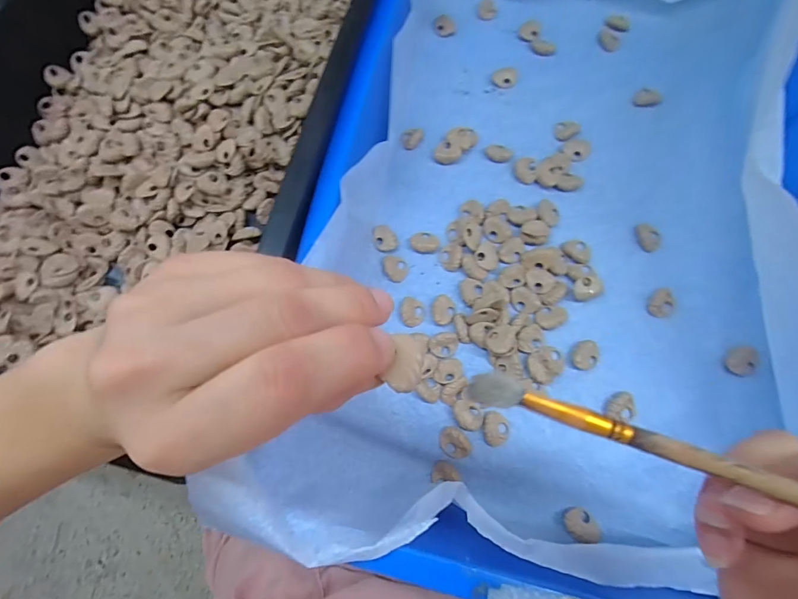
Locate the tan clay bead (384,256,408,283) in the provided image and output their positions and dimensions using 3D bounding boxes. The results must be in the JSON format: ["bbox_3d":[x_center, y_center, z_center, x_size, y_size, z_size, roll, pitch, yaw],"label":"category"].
[{"bbox_3d":[-0.003,-0.025,0.314,0.019,0.005,0.021,1,75,1],"label":"tan clay bead"}]

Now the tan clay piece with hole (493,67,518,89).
[{"bbox_3d":[0.101,-0.210,0.367,0.023,0.006,0.020,18,76,6],"label":"tan clay piece with hole"}]

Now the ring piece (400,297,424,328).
[{"bbox_3d":[0.011,0.010,0.304,0.019,0.006,0.023,0,75,1],"label":"ring piece"}]

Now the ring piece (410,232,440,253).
[{"bbox_3d":[0.022,-0.047,0.318,0.023,0.004,0.017,0,75,1],"label":"ring piece"}]

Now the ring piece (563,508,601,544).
[{"bbox_3d":[0.122,0.151,0.257,0.018,0.006,0.022,-31,76,-7],"label":"ring piece"}]

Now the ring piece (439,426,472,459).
[{"bbox_3d":[0.040,0.103,0.276,0.024,0.006,0.018,41,79,11],"label":"ring piece"}]

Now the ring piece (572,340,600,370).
[{"bbox_3d":[0.140,0.042,0.289,0.019,0.007,0.022,9,75,4],"label":"ring piece"}]

